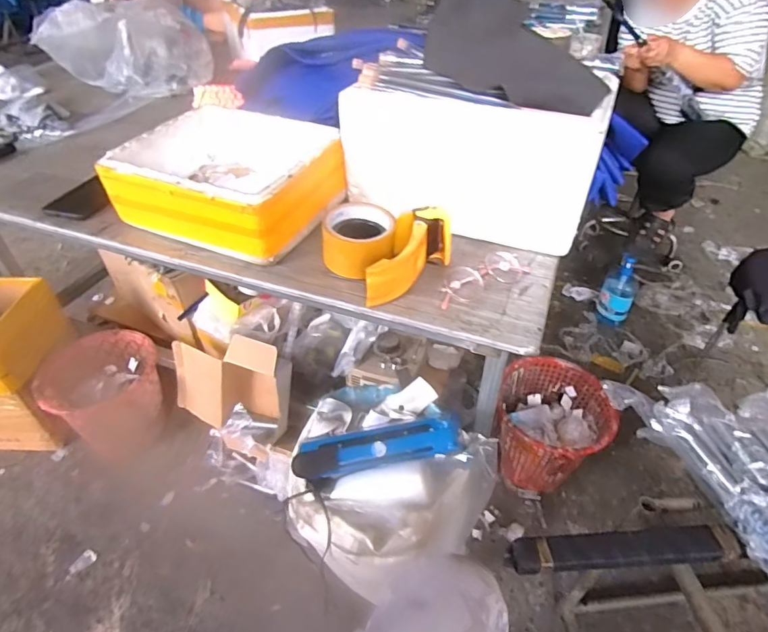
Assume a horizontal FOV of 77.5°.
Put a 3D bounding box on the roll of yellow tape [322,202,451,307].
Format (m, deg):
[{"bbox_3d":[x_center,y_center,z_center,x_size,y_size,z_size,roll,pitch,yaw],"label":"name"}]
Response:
[{"bbox_3d":[-0.005,-0.095,0.630,0.137,0.061,0.158,32,51,31],"label":"roll of yellow tape"}]

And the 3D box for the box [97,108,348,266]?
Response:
[{"bbox_3d":[-0.228,-0.203,0.708,0.276,0.096,0.217,17,45,19],"label":"box"}]

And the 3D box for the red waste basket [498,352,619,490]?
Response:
[{"bbox_3d":[0.425,0.294,1.252,0.265,0.249,0.271,20,46,21],"label":"red waste basket"}]

